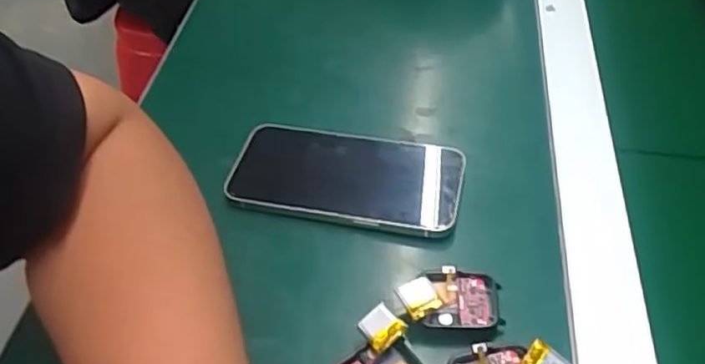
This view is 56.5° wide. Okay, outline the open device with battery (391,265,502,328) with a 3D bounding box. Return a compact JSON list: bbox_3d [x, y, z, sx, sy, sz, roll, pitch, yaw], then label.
[{"bbox_3d":[0.052,0.063,0.350,0.053,0.018,0.035,2,48,3],"label":"open device with battery"}]

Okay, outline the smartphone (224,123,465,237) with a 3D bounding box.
[{"bbox_3d":[-0.004,-0.005,0.417,0.143,0.014,0.075,9,49,9],"label":"smartphone"}]

